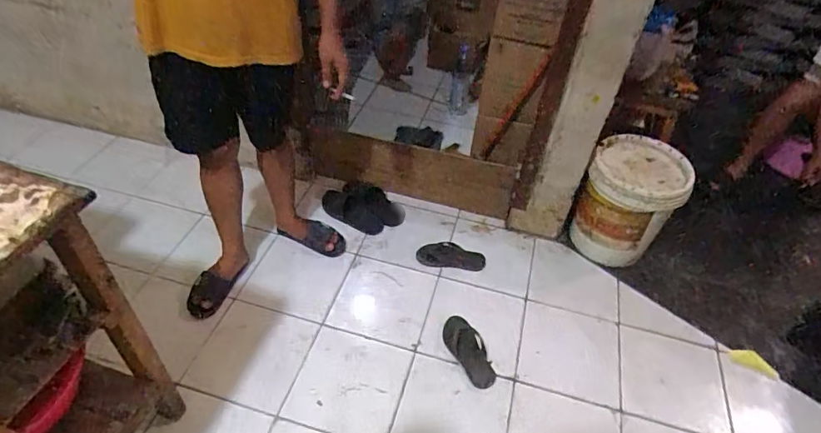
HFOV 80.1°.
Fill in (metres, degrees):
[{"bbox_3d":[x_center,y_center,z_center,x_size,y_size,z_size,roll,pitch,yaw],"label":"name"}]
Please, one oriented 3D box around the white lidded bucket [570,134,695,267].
[{"bbox_3d":[0.748,-0.045,1.696,0.298,0.369,0.299,2,44,-2],"label":"white lidded bucket"}]

